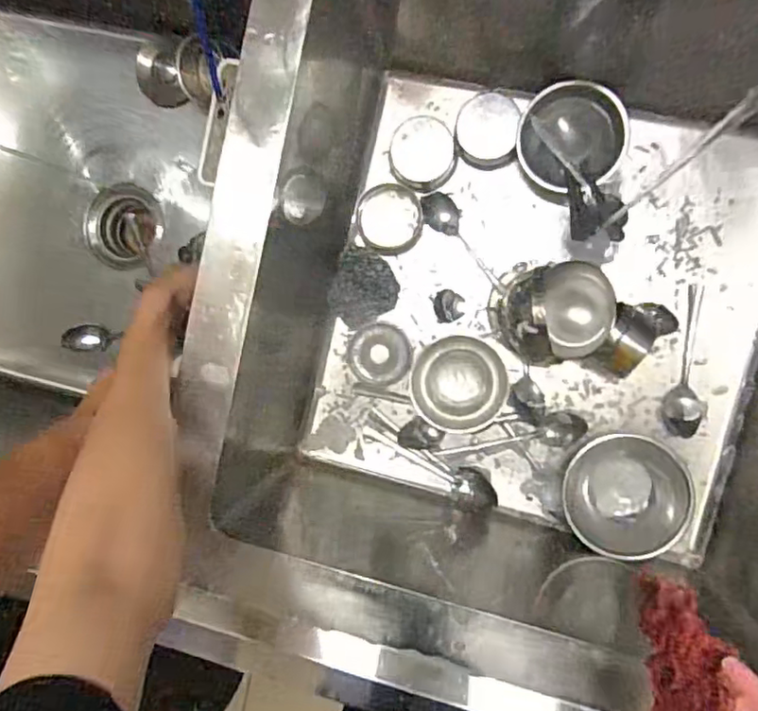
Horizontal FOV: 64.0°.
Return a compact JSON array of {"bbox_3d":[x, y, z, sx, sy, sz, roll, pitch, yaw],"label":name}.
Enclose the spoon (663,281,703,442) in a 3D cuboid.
[{"bbox_3d":[0.348,0.006,0.692,0.037,0.013,0.170,1,94,9],"label":"spoon"}]

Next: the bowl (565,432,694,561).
[{"bbox_3d":[0.281,0.161,0.678,0.132,0.056,0.133,1,94,9],"label":"bowl"}]

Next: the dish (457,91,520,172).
[{"bbox_3d":[0.125,-0.256,0.698,0.068,0.052,0.072,1,94,9],"label":"dish"}]

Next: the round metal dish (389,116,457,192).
[{"bbox_3d":[0.054,-0.237,0.716,0.074,0.038,0.078,1,94,9],"label":"round metal dish"}]

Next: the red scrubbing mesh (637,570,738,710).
[{"bbox_3d":[0.185,0.189,0.364,0.038,0.042,0.112,-6,58,10],"label":"red scrubbing mesh"}]

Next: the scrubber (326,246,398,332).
[{"bbox_3d":[-0.023,-0.081,0.737,0.084,0.014,0.082,-1,105,-4],"label":"scrubber"}]

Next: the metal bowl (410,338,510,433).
[{"bbox_3d":[0.095,0.034,0.714,0.105,0.049,0.109,1,94,9],"label":"metal bowl"}]

